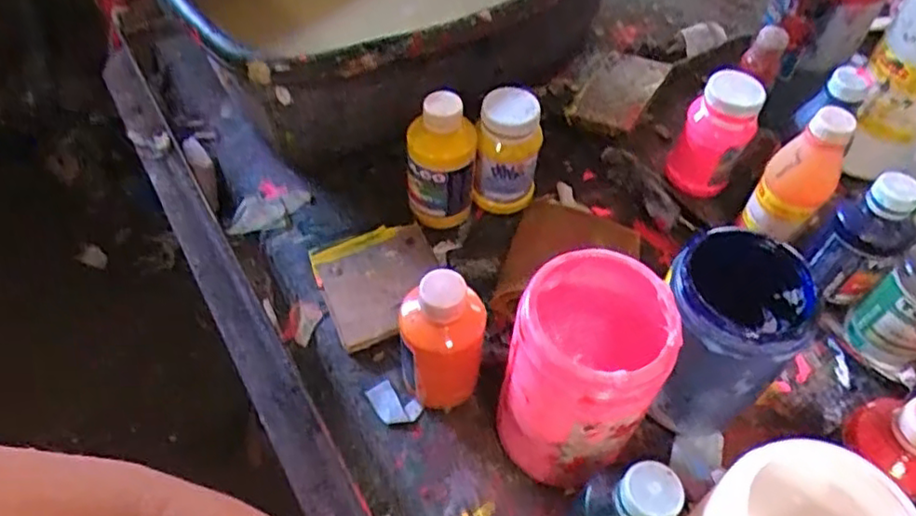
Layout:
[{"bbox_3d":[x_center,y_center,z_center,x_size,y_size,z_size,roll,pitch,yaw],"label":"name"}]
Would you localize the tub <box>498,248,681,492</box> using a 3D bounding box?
[{"bbox_3d":[0.079,0.082,0.451,0.088,0.169,0.095,1,53,-1],"label":"tub"}]

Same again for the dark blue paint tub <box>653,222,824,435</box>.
[{"bbox_3d":[0.183,0.054,0.474,0.087,0.127,0.100,21,55,14],"label":"dark blue paint tub"}]

